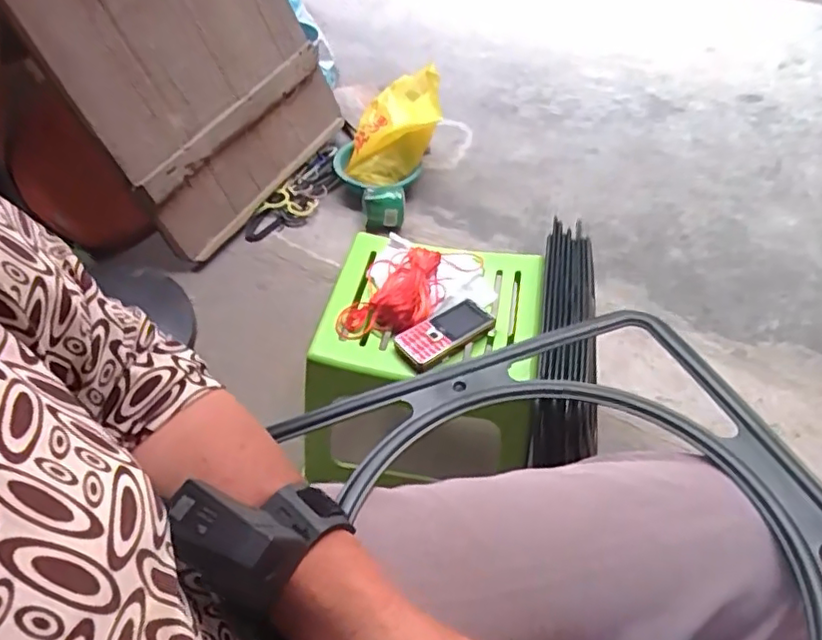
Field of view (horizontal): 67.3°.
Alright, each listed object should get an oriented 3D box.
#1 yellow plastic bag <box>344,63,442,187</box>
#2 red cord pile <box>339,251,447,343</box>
[{"bbox_3d":[-0.031,-0.531,1.646,0.226,0.123,0.423,12,62,19],"label":"yellow plastic bag"},{"bbox_3d":[-0.010,-0.035,0.834,0.091,0.035,0.191,25,50,23],"label":"red cord pile"}]

